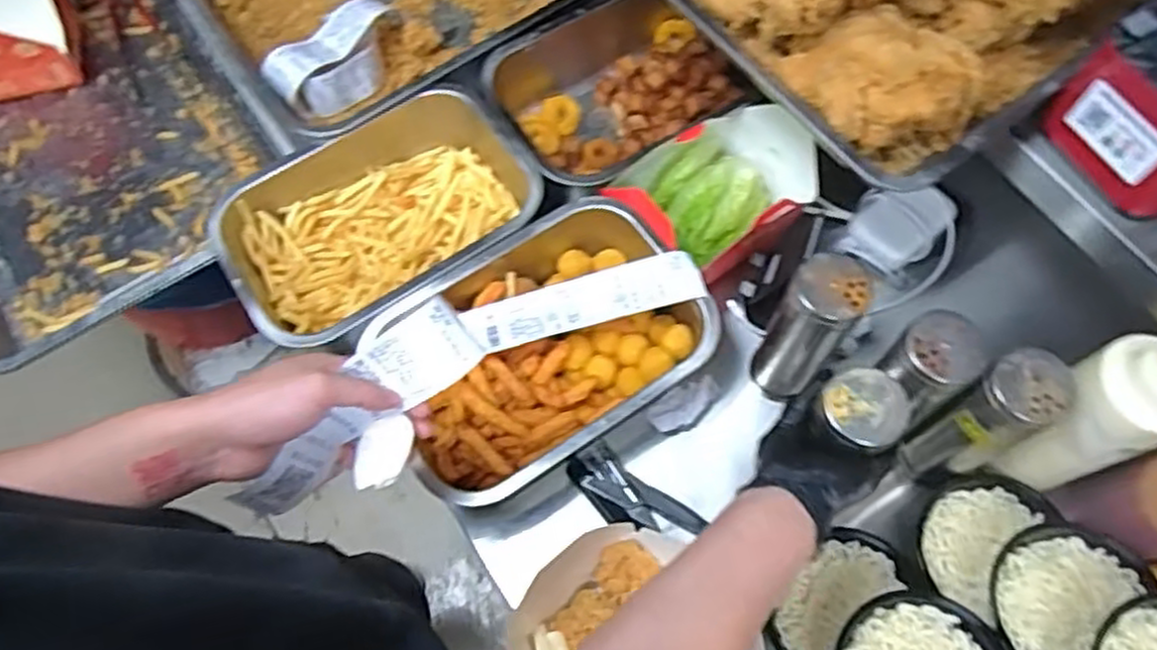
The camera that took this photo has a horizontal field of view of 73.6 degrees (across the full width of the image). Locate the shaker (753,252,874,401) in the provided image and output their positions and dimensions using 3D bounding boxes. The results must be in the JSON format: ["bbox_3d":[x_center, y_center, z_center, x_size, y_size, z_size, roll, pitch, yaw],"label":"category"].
[{"bbox_3d":[0.205,0.011,0.708,0.059,0.199,0.063,0,66,1],"label":"shaker"}]

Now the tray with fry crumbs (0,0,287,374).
[{"bbox_3d":[-0.648,-0.241,0.997,0.396,0.052,0.574,-34,67,-13],"label":"tray with fry crumbs"}]

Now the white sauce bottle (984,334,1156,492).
[{"bbox_3d":[0.423,0.078,0.634,0.075,0.204,0.076,25,69,12],"label":"white sauce bottle"}]

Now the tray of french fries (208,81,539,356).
[{"bbox_3d":[-0.205,-0.108,0.828,0.317,0.098,0.218,-28,68,-11],"label":"tray of french fries"}]

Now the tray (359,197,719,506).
[{"bbox_3d":[-0.034,0.025,0.749,0.303,0.079,0.211,-32,69,-12],"label":"tray"}]

